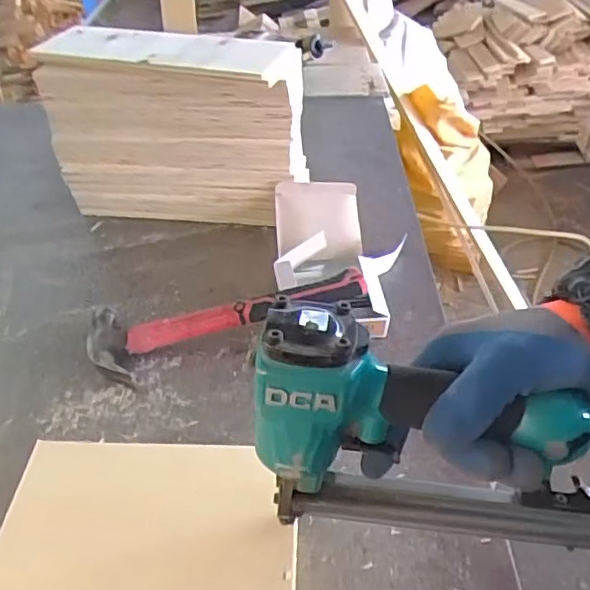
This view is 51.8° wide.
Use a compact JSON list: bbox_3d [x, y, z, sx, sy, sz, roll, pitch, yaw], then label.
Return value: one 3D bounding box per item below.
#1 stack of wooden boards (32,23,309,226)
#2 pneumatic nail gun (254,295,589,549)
[{"bbox_3d":[-0.171,-0.243,0.907,0.351,0.242,0.143,8,41,10],"label":"stack of wooden boards"},{"bbox_3d":[0.102,0.088,0.360,0.243,0.145,0.057,7,41,9],"label":"pneumatic nail gun"}]

